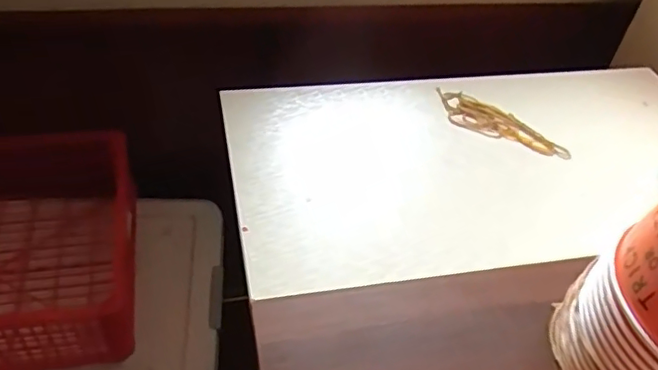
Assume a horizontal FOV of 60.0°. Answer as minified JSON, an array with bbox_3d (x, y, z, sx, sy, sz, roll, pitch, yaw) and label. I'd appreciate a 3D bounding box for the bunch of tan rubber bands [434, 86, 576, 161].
[{"bbox_3d":[0.200,-0.071,0.667,0.163,0.018,0.050,23,47,16],"label":"bunch of tan rubber bands"}]

